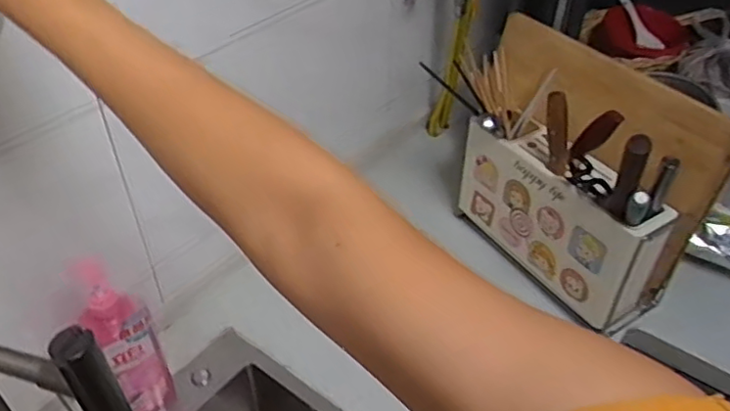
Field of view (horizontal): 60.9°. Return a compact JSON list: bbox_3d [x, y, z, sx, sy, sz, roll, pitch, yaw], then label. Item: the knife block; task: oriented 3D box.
[{"bbox_3d":[0.318,0.002,1.024,0.132,0.270,0.364,-29,49,-29],"label":"knife block"}]

